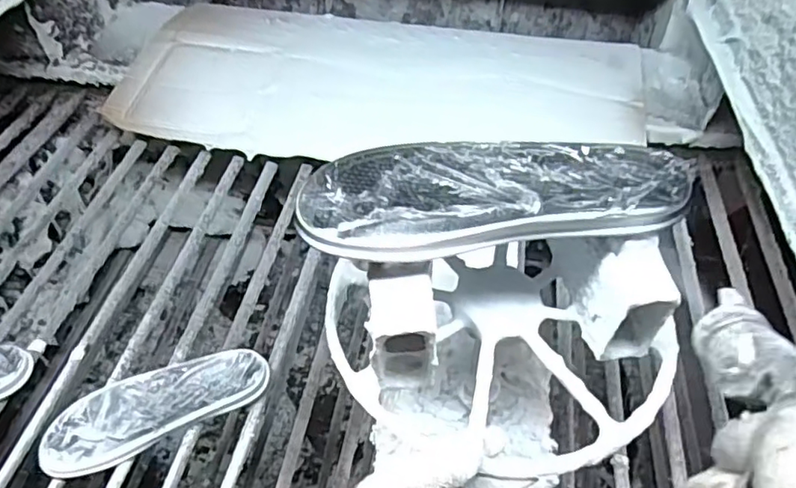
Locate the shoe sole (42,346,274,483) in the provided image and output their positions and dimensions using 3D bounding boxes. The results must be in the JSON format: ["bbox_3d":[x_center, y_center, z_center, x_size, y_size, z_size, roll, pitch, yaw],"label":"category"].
[{"bbox_3d":[-0.298,0.197,0.745,0.262,0.018,0.101,-22,52,-17],"label":"shoe sole"}]

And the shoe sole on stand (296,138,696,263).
[{"bbox_3d":[0.067,-0.040,0.422,0.264,0.019,0.098,-7,49,-6],"label":"shoe sole on stand"}]

